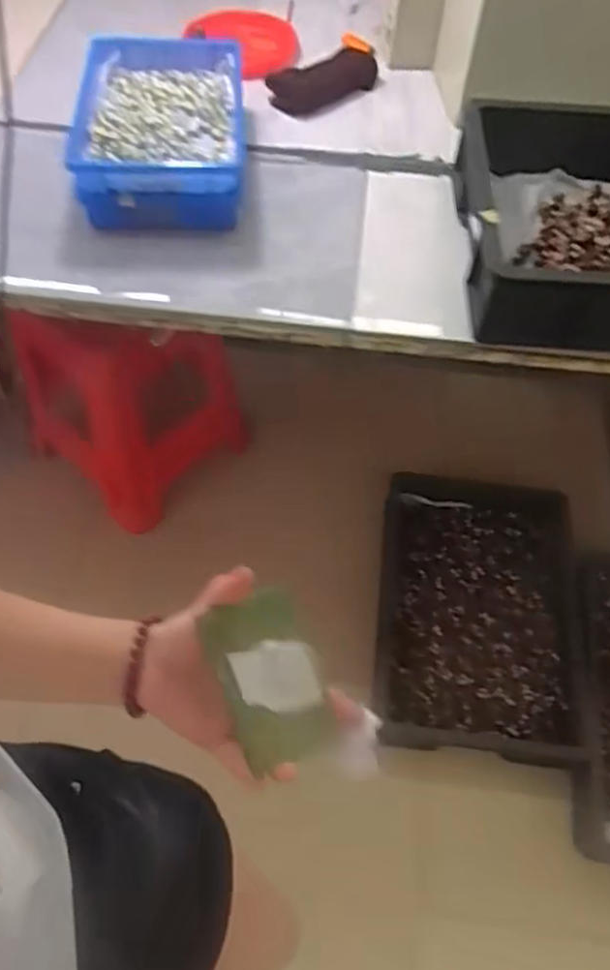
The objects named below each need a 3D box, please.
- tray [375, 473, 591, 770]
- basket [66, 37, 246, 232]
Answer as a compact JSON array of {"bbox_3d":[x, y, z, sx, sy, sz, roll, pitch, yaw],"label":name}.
[{"bbox_3d":[0.381,0.264,1.502,0.419,0.102,0.603,6,56,1],"label":"tray"},{"bbox_3d":[-0.217,-0.529,1.032,0.238,0.115,0.342,-2,57,-4],"label":"basket"}]

